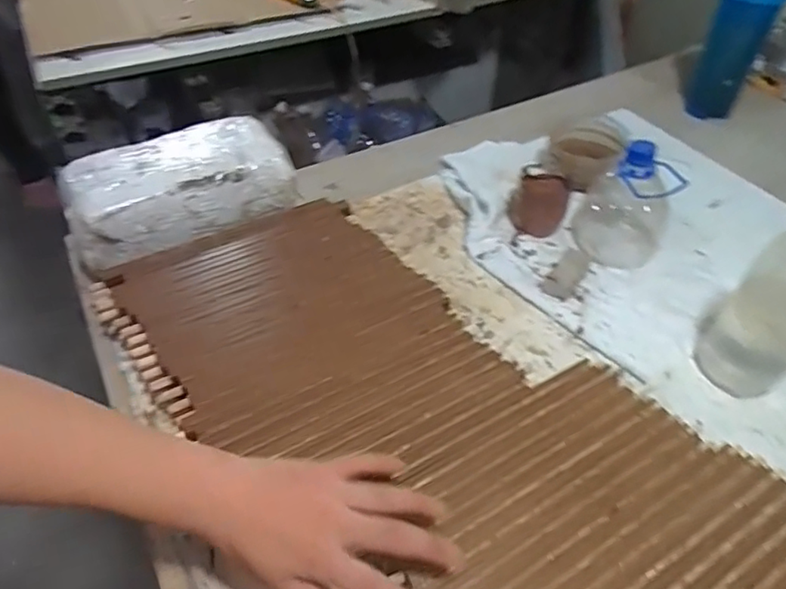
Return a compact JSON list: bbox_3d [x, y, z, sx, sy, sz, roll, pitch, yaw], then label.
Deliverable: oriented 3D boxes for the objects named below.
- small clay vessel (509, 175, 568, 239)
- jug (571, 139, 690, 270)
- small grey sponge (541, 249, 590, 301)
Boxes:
[{"bbox_3d":[0.180,-0.111,0.714,0.067,0.058,0.060,10,47,10],"label":"small clay vessel"},{"bbox_3d":[0.270,-0.112,0.663,0.104,0.128,0.112,21,50,19],"label":"jug"},{"bbox_3d":[0.194,-0.022,0.644,0.030,0.018,0.069,29,53,25],"label":"small grey sponge"}]

